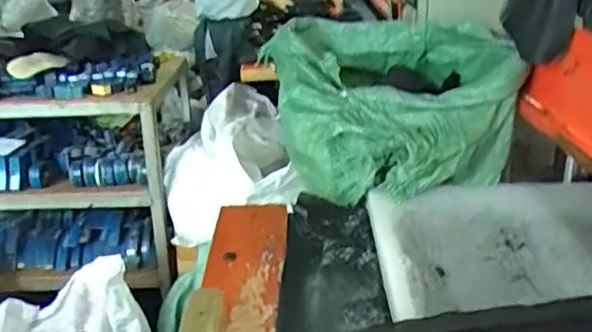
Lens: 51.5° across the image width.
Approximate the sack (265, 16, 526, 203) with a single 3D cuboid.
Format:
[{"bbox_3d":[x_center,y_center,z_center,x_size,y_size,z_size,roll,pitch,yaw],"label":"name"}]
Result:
[{"bbox_3d":[0.173,-0.111,1.129,0.338,0.252,0.373,-8,22,-16],"label":"sack"}]

